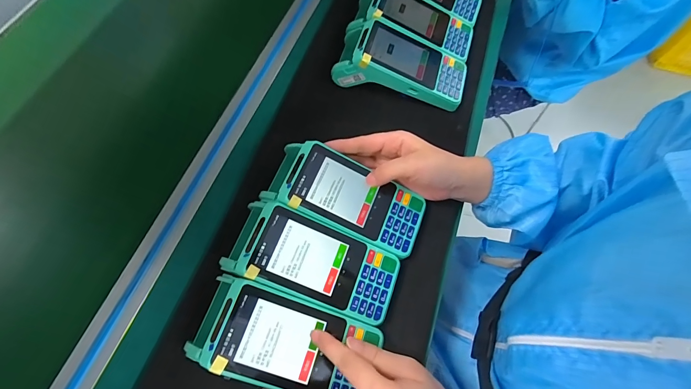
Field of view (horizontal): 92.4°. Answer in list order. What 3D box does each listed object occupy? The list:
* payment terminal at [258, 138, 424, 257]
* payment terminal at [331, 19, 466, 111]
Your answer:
[{"bbox_3d":[0.003,0.006,0.355,0.159,0.037,0.072,25,64,-8],"label":"payment terminal"},{"bbox_3d":[0.074,-0.178,0.440,0.169,0.053,0.078,13,64,7],"label":"payment terminal"}]

